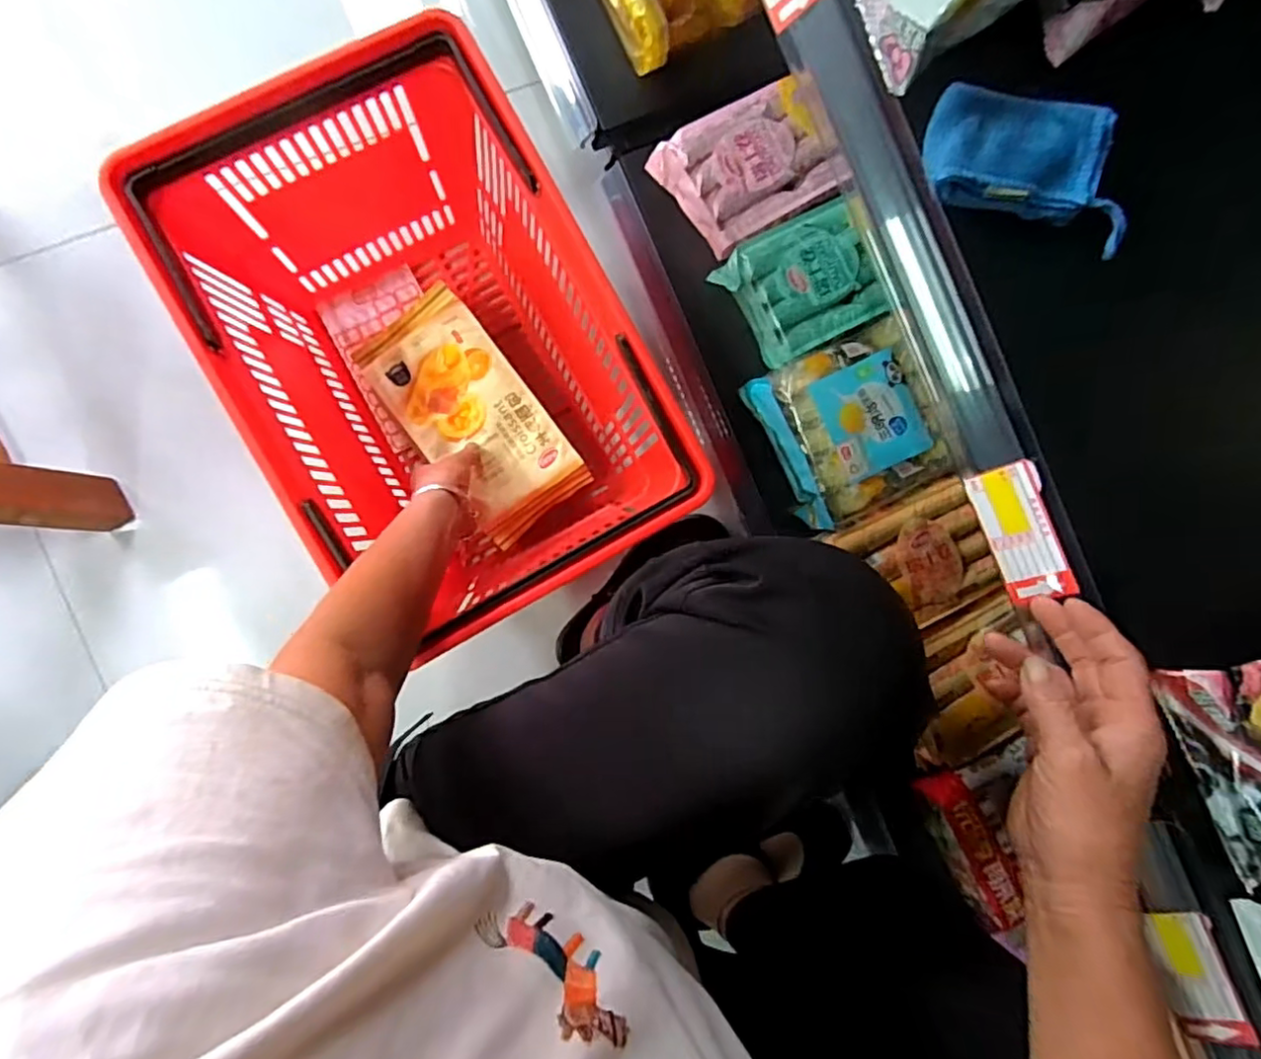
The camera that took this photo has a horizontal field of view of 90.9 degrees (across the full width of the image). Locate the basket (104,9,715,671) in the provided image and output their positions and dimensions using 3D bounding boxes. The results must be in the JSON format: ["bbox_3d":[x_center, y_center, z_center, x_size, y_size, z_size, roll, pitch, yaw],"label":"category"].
[{"bbox_3d":[-0.183,-0.150,0.651,0.318,0.267,0.498,-30,92,-6],"label":"basket"}]

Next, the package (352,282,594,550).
[{"bbox_3d":[-0.181,-0.132,0.714,0.137,0.048,0.280,-38,93,-5],"label":"package"}]

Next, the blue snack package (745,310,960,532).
[{"bbox_3d":[0.242,-0.110,0.674,0.171,0.049,0.185,-26,92,-6],"label":"blue snack package"}]

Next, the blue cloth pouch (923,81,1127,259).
[{"bbox_3d":[0.243,-0.225,0.375,0.120,0.028,0.074,13,88,-6],"label":"blue cloth pouch"}]

